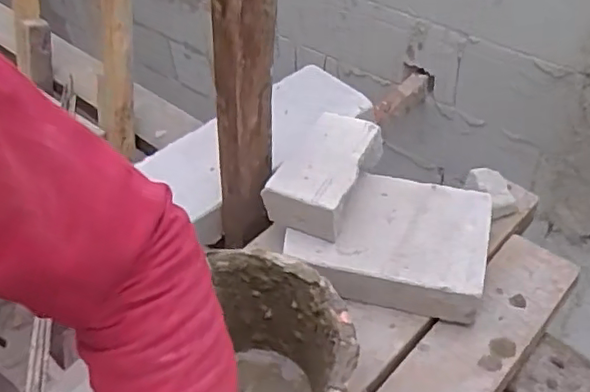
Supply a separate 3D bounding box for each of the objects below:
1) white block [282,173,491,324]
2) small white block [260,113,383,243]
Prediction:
[{"bbox_3d":[0.145,0.073,0.940,0.287,0.099,0.205,8,46,15],"label":"white block"},{"bbox_3d":[0.051,-0.035,0.945,0.123,0.086,0.201,16,48,21],"label":"small white block"}]

